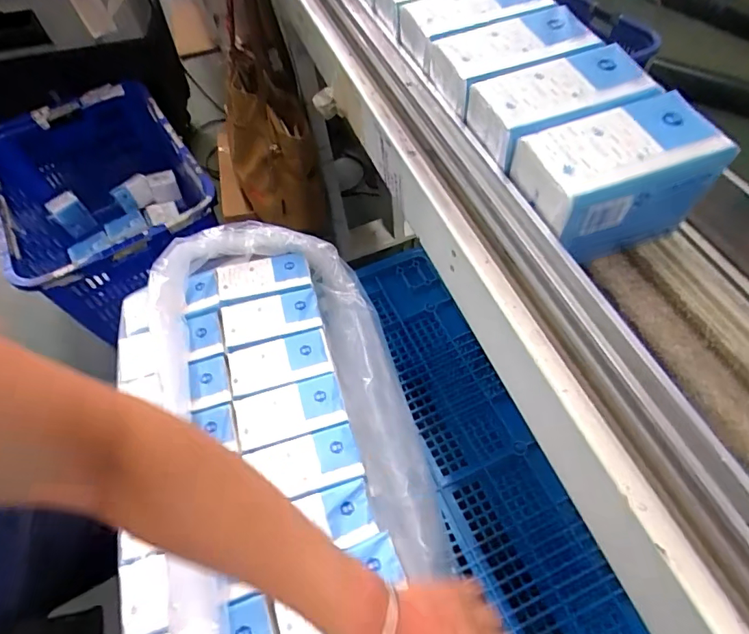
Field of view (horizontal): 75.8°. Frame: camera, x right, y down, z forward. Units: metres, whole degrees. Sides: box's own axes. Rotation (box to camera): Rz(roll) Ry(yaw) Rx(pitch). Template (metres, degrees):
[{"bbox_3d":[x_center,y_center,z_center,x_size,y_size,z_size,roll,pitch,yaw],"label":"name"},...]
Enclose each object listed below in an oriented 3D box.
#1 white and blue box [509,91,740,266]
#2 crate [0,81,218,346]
[{"bbox_3d":[0.165,-0.093,0.344,0.124,0.079,0.067,-19,57,-9],"label":"white and blue box"},{"bbox_3d":[-0.737,-0.299,1.369,0.483,0.332,0.690,-30,60,-16],"label":"crate"}]

